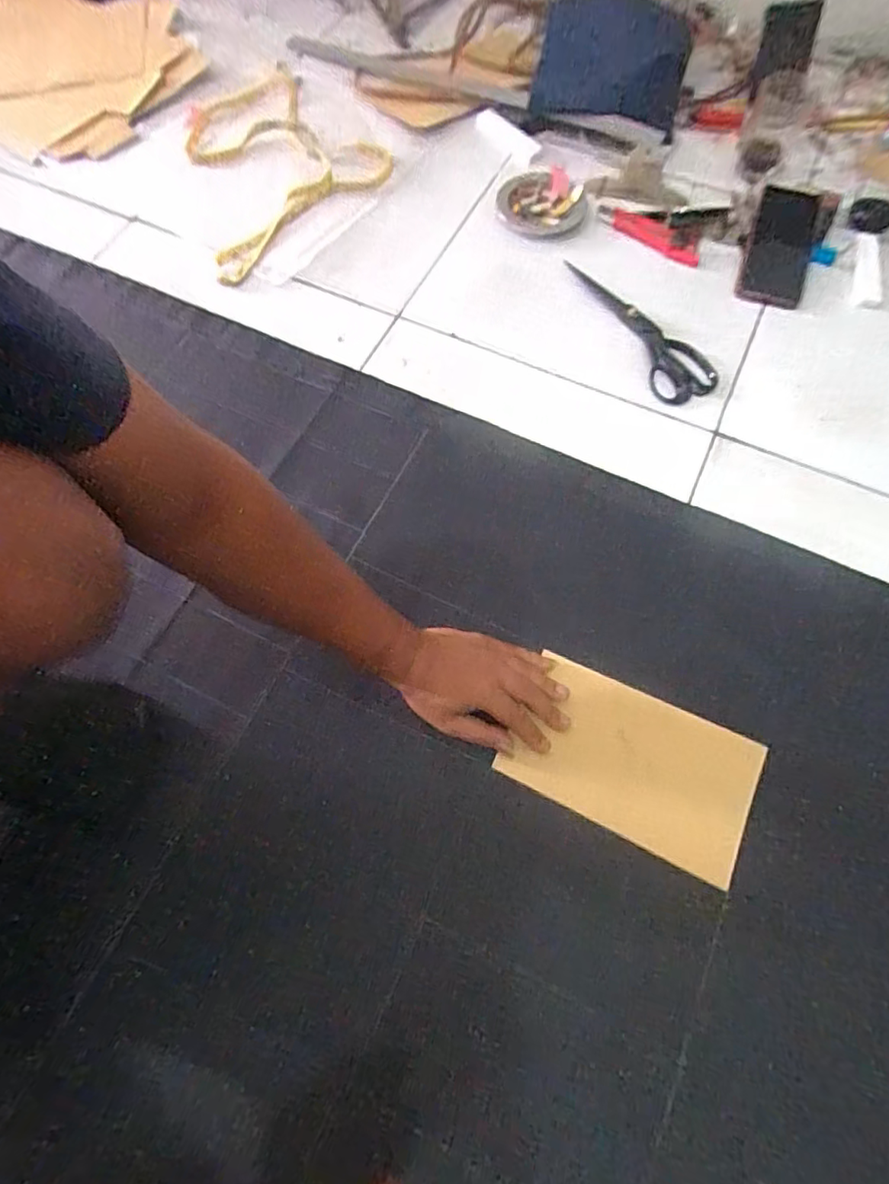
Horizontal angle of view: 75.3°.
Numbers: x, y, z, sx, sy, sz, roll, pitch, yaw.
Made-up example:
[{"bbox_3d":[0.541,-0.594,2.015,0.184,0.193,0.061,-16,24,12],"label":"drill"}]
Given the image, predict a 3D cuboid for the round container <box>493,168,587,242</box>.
[{"bbox_3d":[0.131,-0.514,0.768,0.121,0.022,0.121,0,68,0],"label":"round container"}]

